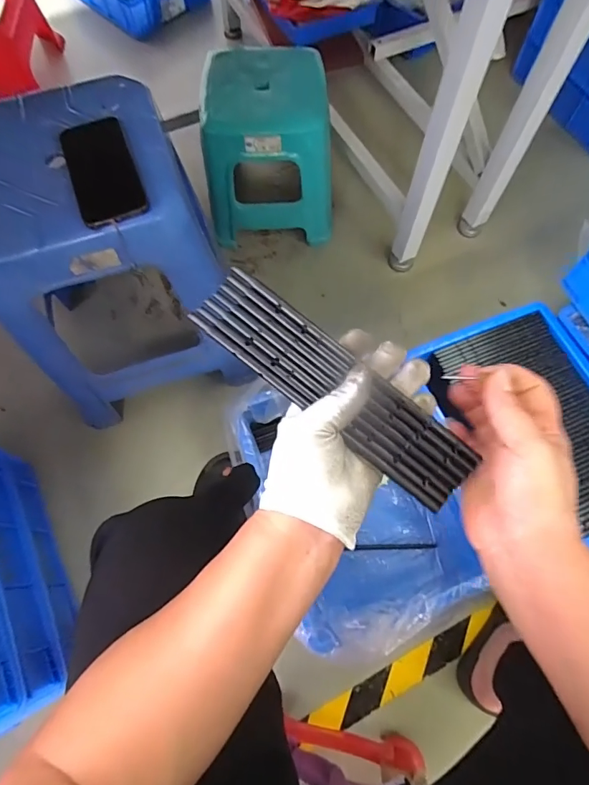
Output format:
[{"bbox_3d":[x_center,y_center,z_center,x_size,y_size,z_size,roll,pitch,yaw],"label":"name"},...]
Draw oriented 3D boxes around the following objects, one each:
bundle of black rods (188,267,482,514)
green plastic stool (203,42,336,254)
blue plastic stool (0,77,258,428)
[{"bbox_3d":[0.029,-0.003,0.315,0.222,0.005,0.051,38,86,1],"label":"bundle of black rods"},{"bbox_3d":[-0.055,-0.488,0.906,0.238,0.269,0.251,-5,69,-2],"label":"green plastic stool"},{"bbox_3d":[-0.264,-0.189,0.692,0.294,0.386,0.322,-8,69,-3],"label":"blue plastic stool"}]

